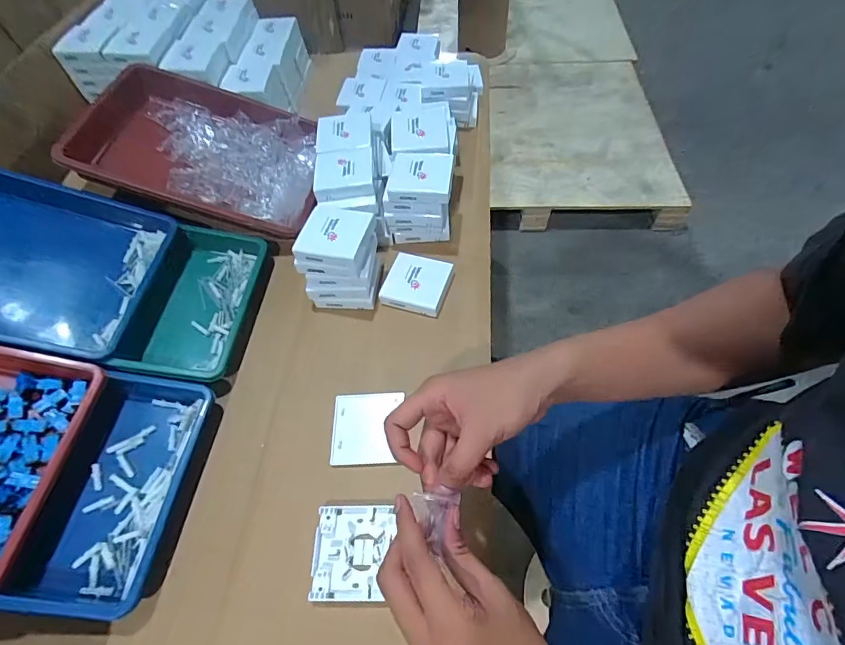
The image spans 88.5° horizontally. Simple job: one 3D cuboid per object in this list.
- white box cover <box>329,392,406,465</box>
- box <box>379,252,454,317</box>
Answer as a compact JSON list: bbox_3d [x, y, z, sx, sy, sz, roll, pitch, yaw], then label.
[{"bbox_3d":[-0.068,0.127,0.524,0.081,0.007,0.085,-3,57,2],"label":"white box cover"},{"bbox_3d":[-0.007,-0.058,0.626,0.086,0.020,0.085,15,59,13],"label":"box"}]

